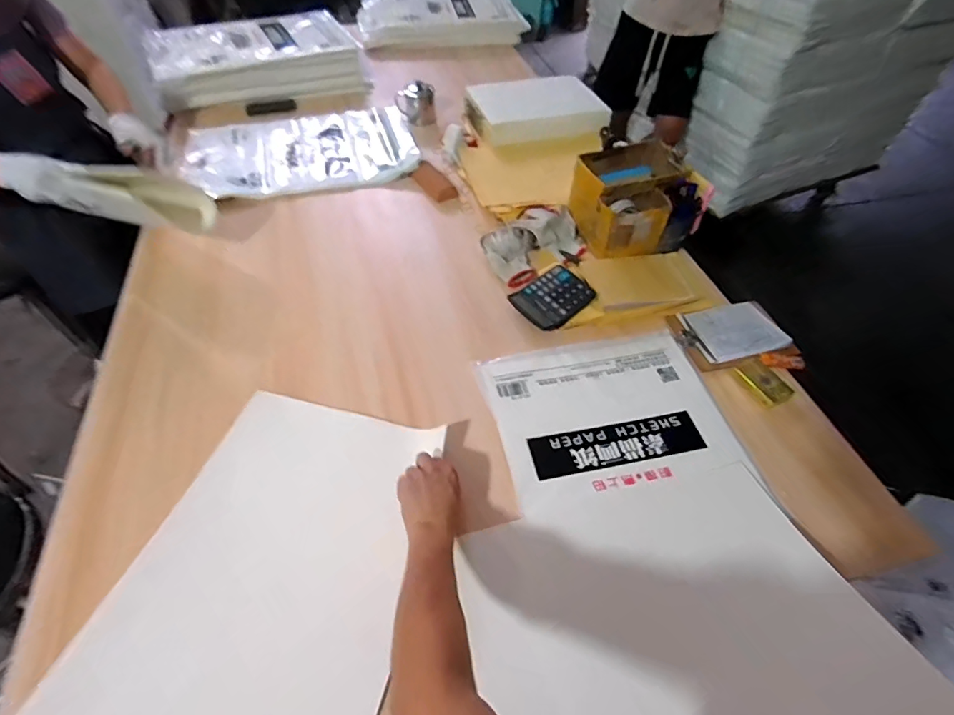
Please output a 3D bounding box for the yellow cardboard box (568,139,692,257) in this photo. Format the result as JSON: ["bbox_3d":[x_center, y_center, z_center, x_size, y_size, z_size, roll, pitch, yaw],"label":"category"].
[{"bbox_3d":[0.353,-0.355,1.087,0.228,0.140,0.236,-12,53,-11],"label":"yellow cardboard box"}]

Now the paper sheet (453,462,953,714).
[{"bbox_3d":[0.237,0.339,0.586,0.451,0.105,0.366,-11,53,-10],"label":"paper sheet"}]

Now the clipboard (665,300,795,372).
[{"bbox_3d":[0.489,-0.045,0.928,0.211,0.020,0.138,-8,53,-8],"label":"clipboard"}]

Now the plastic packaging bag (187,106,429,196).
[{"bbox_3d":[-0.486,-0.586,1.324,0.619,0.040,0.413,-13,53,-11],"label":"plastic packaging bag"}]

